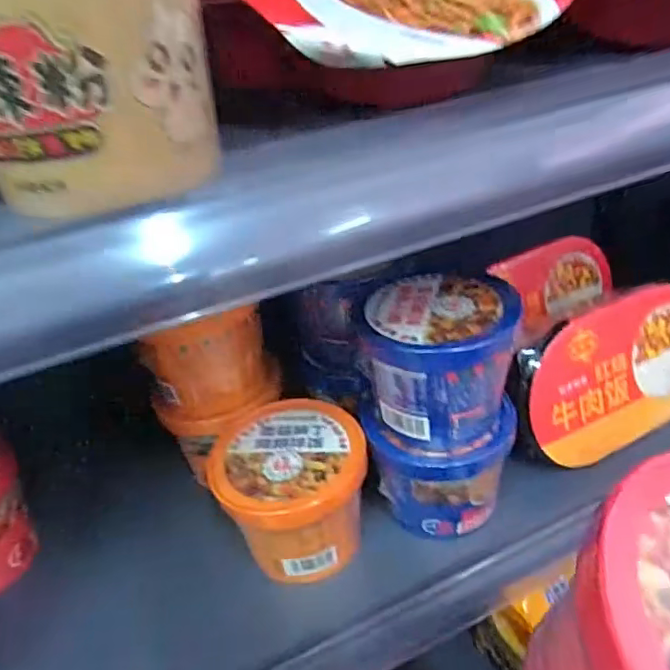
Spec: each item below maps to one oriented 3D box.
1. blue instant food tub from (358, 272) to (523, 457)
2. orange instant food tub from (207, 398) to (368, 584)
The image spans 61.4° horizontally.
[{"bbox_3d":[0.076,0.020,0.410,0.100,0.095,0.100,-5,33,3],"label":"blue instant food tub"},{"bbox_3d":[-0.031,0.117,0.444,0.111,0.083,0.110,-5,33,3],"label":"orange instant food tub"}]

